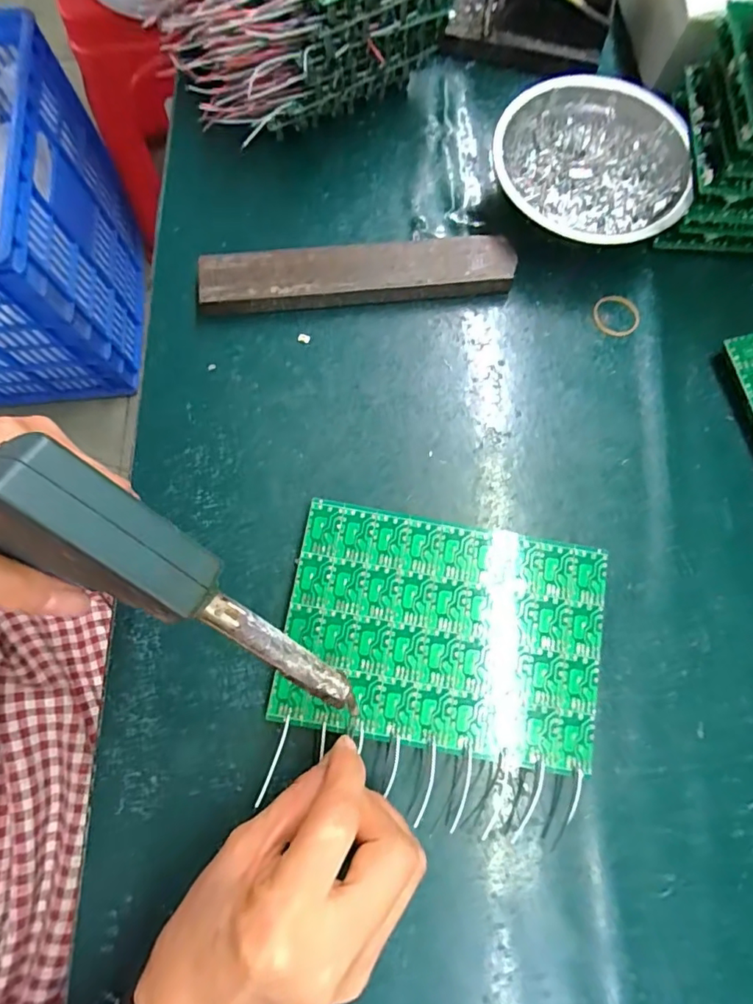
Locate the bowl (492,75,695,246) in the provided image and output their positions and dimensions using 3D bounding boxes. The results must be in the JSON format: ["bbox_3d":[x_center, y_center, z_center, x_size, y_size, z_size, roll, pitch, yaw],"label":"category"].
[{"bbox_3d":[0.152,-0.225,0.349,0.125,0.044,0.125,0,75,0],"label":"bowl"}]

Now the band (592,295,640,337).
[{"bbox_3d":[0.158,-0.123,0.337,0.030,0.004,0.029,16,76,4],"label":"band"}]

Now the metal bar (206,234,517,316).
[{"bbox_3d":[-0.012,-0.149,0.335,0.200,0.024,0.035,-7,75,-2],"label":"metal bar"}]

